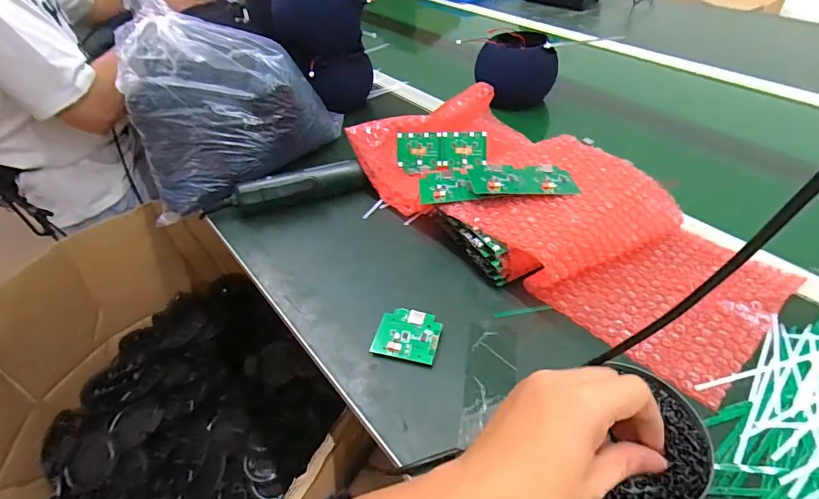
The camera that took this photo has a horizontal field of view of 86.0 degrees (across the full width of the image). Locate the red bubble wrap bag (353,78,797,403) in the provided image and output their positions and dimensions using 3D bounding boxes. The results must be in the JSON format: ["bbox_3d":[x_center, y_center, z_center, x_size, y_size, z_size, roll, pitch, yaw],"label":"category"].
[{"bbox_3d":[0.161,-0.051,0.491,0.222,0.073,0.444,-32,51,-26],"label":"red bubble wrap bag"}]

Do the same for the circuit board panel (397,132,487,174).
[{"bbox_3d":[0.043,-0.127,0.574,0.115,0.049,0.009,-3,4,-3],"label":"circuit board panel"}]

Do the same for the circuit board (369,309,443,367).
[{"bbox_3d":[-0.001,0.081,0.422,0.060,0.010,0.053,8,46,12],"label":"circuit board"}]

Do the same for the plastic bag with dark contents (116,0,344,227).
[{"bbox_3d":[-0.235,-0.205,0.594,0.282,0.185,0.160,-26,49,-21],"label":"plastic bag with dark contents"}]

